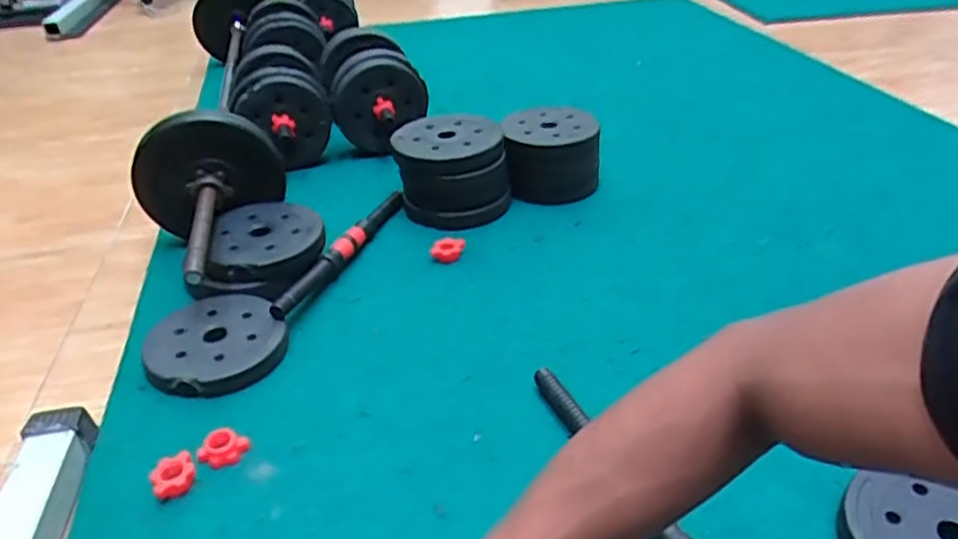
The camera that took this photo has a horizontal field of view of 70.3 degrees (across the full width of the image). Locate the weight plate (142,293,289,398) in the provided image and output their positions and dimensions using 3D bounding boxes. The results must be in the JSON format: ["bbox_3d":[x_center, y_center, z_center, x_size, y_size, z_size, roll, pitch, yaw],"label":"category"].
[{"bbox_3d":[-0.335,0.098,0.878,0.170,0.040,0.162,-11,36,-11],"label":"weight plate"}]

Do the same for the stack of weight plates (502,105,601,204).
[{"bbox_3d":[0.129,-0.201,1.190,0.157,0.130,0.142,2,36,7],"label":"stack of weight plates"}]

